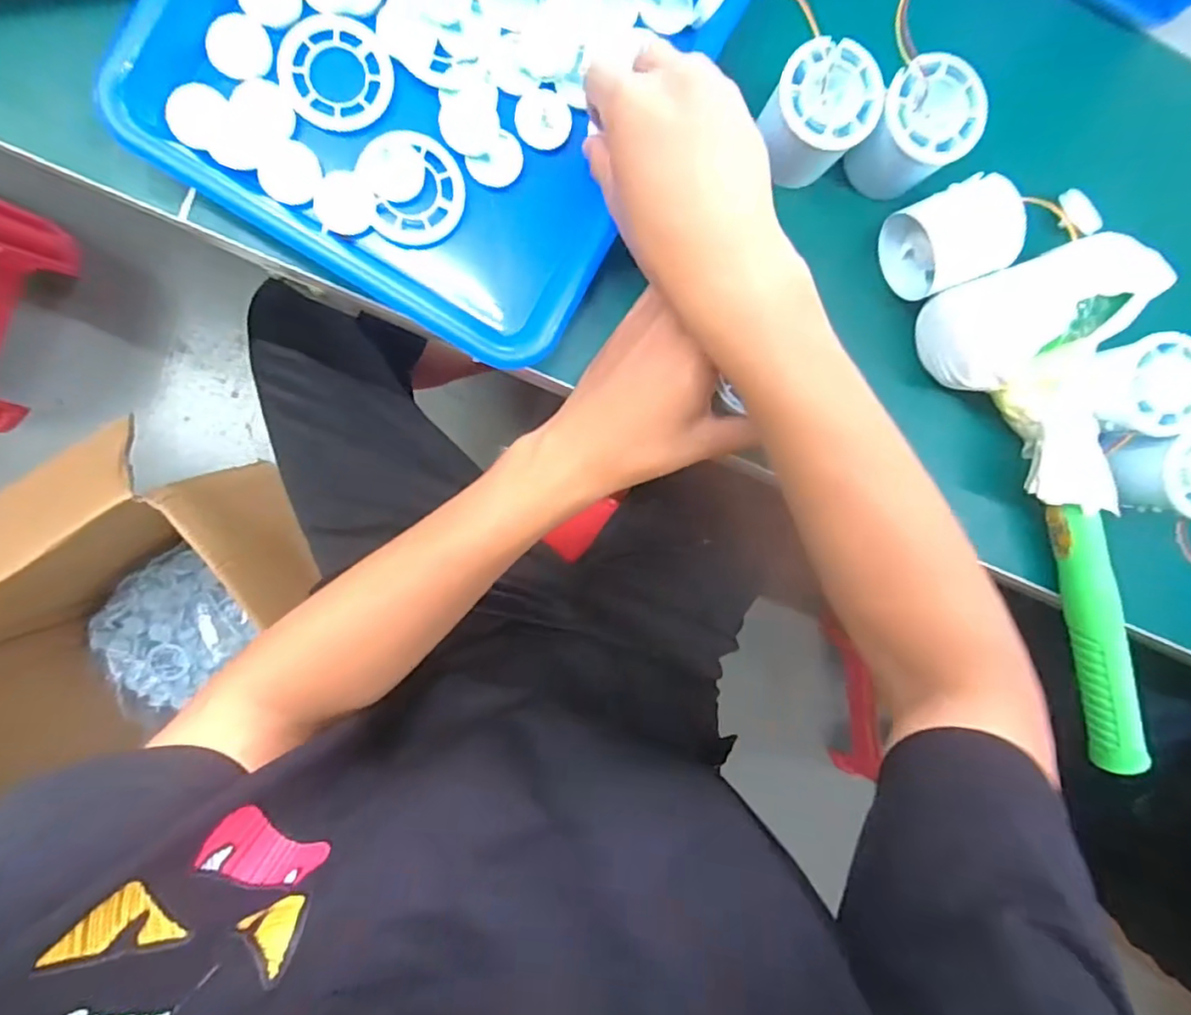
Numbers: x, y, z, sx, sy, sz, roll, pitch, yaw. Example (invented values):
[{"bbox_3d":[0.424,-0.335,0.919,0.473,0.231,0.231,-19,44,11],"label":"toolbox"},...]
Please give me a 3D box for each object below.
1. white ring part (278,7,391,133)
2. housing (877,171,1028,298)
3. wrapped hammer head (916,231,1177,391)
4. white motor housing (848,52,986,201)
[{"bbox_3d":[-0.139,-0.233,0.323,0.058,0.004,0.056,0,93,-6],"label":"white ring part"},{"bbox_3d":[0.205,-0.155,0.348,0.049,0.051,0.052,-21,95,-4],"label":"housing"},{"bbox_3d":[0.250,-0.110,0.349,0.116,0.057,0.063,-22,95,-4],"label":"wrapped hammer head"},{"bbox_3d":[0.177,-0.211,0.339,0.057,0.045,0.052,0,93,-6],"label":"white motor housing"}]

